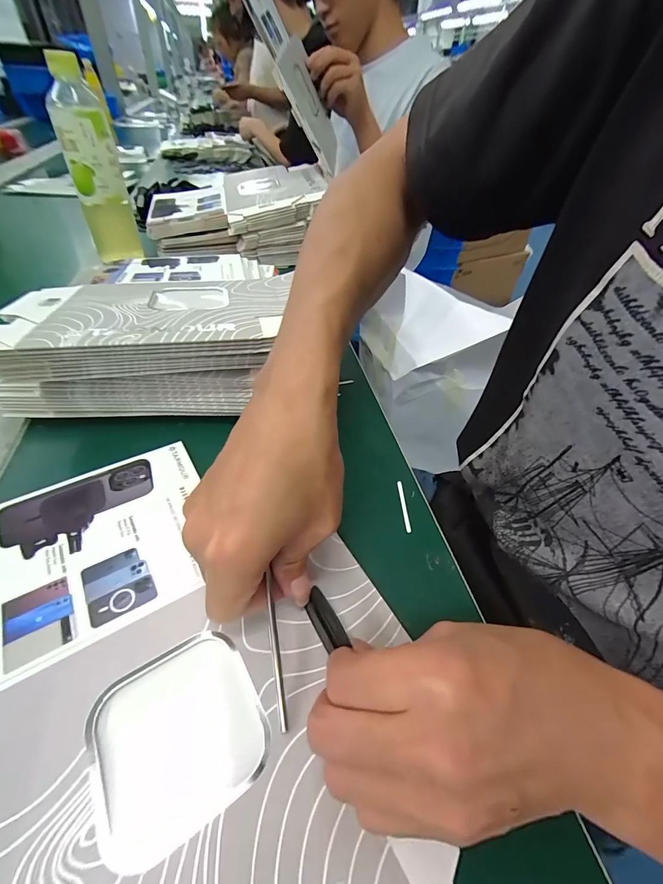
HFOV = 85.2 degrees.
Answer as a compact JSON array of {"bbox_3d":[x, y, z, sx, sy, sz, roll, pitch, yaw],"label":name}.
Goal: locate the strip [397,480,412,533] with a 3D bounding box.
[{"bbox_3d":[0.054,0.045,0.265,0.004,0.004,0.045,0,46,-2],"label":"strip"}]

